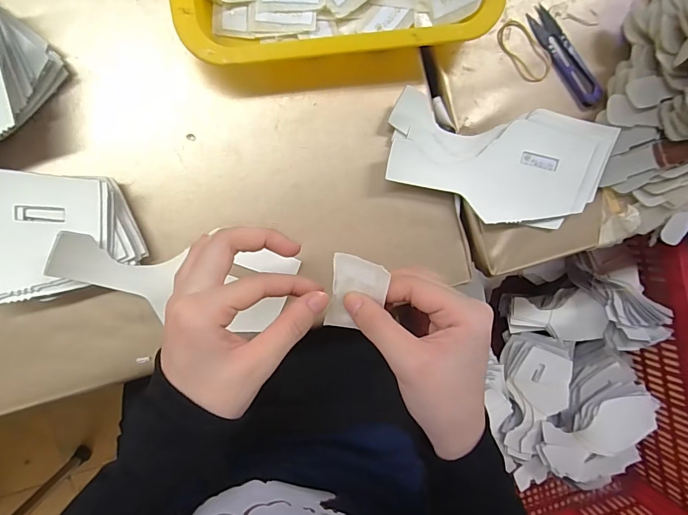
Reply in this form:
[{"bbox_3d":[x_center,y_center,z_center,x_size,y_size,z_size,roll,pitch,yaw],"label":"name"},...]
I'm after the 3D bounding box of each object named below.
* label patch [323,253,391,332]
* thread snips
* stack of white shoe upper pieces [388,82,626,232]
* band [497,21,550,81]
[{"bbox_3d":[0.007,0.024,0.251,0.033,0.006,0.051,15,123,10],"label":"label patch"},{"bbox_3d":[0.205,-0.186,0.379,0.027,0.008,0.101,-43,98,-4],"label":"thread snips"},{"bbox_3d":[0.138,-0.084,0.372,0.199,0.027,0.098,7,92,-9],"label":"stack of white shoe upper pieces"},{"bbox_3d":[0.165,-0.189,0.377,0.030,0.004,0.060,-44,98,-4],"label":"band"}]

